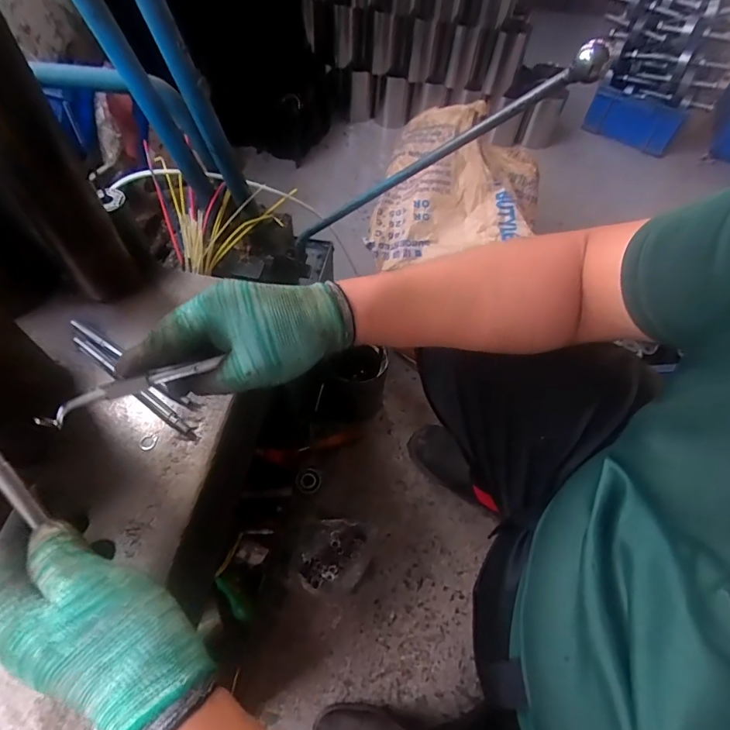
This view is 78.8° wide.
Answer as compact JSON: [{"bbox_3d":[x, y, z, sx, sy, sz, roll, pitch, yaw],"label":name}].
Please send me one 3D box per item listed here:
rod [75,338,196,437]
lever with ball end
[{"bbox_3d":[-0.227,0.021,0.434,0.170,0.012,0.011,33,62,16],"label":"rod"},{"bbox_3d":[0.051,-0.215,0.493,0.407,0.027,0.029,-13,44,44],"label":"lever with ball end"}]

